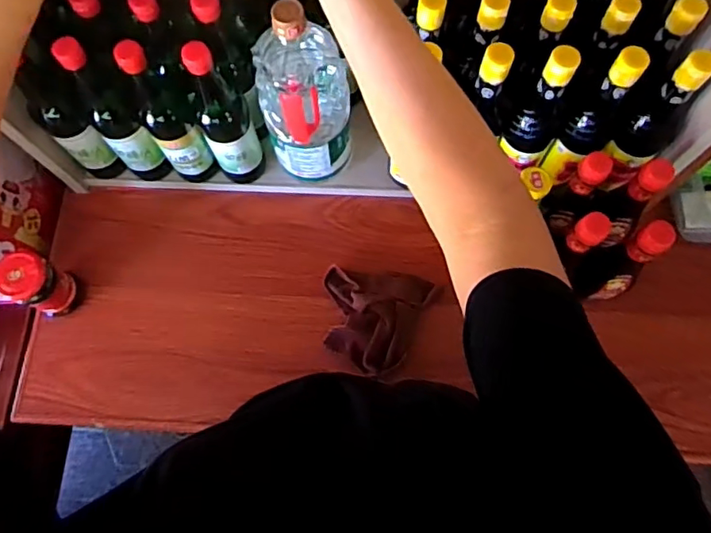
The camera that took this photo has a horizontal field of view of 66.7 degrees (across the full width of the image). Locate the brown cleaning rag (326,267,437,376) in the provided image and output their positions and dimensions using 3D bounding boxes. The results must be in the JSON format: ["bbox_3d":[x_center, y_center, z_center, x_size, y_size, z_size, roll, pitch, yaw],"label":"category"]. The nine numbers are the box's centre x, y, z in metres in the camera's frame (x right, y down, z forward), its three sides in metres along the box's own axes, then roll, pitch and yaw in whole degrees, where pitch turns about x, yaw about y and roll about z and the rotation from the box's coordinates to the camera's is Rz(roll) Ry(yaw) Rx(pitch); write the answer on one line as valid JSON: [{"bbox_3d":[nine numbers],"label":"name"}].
[{"bbox_3d":[0.016,0.065,0.756,0.141,0.050,0.139,23,75,9],"label":"brown cleaning rag"}]

